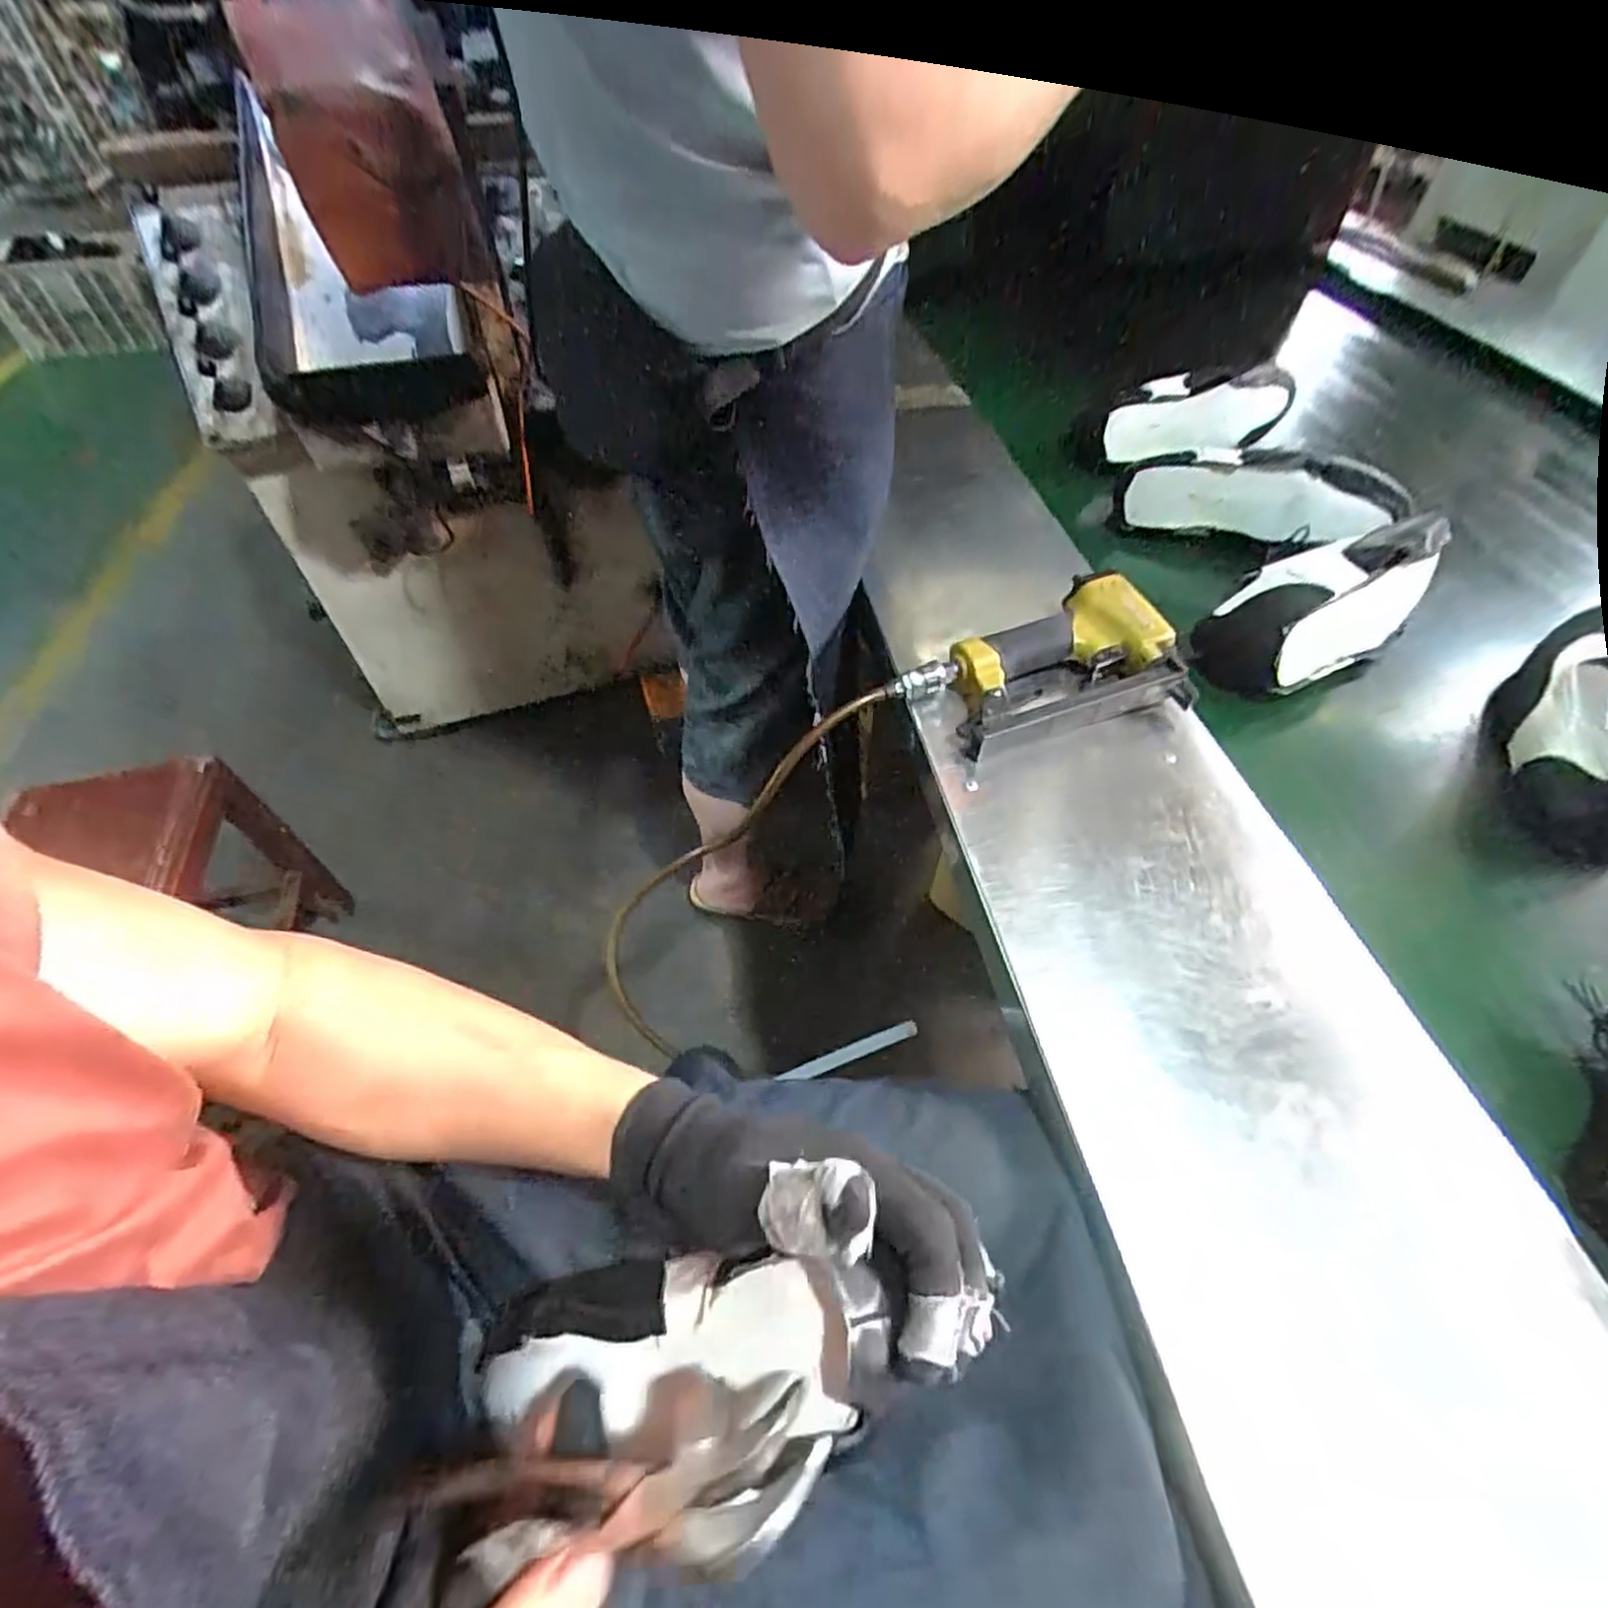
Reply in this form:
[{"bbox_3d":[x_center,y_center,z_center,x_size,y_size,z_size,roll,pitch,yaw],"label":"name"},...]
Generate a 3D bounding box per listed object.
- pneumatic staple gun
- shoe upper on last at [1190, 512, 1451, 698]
[{"bbox_3d":[0.193,-0.103,0.587,0.220,0.047,0.128,-23,54,-16],"label":"pneumatic staple gun"},{"bbox_3d":[0.461,-0.182,0.659,0.229,0.087,0.112,-33,58,-23],"label":"shoe upper on last"}]

